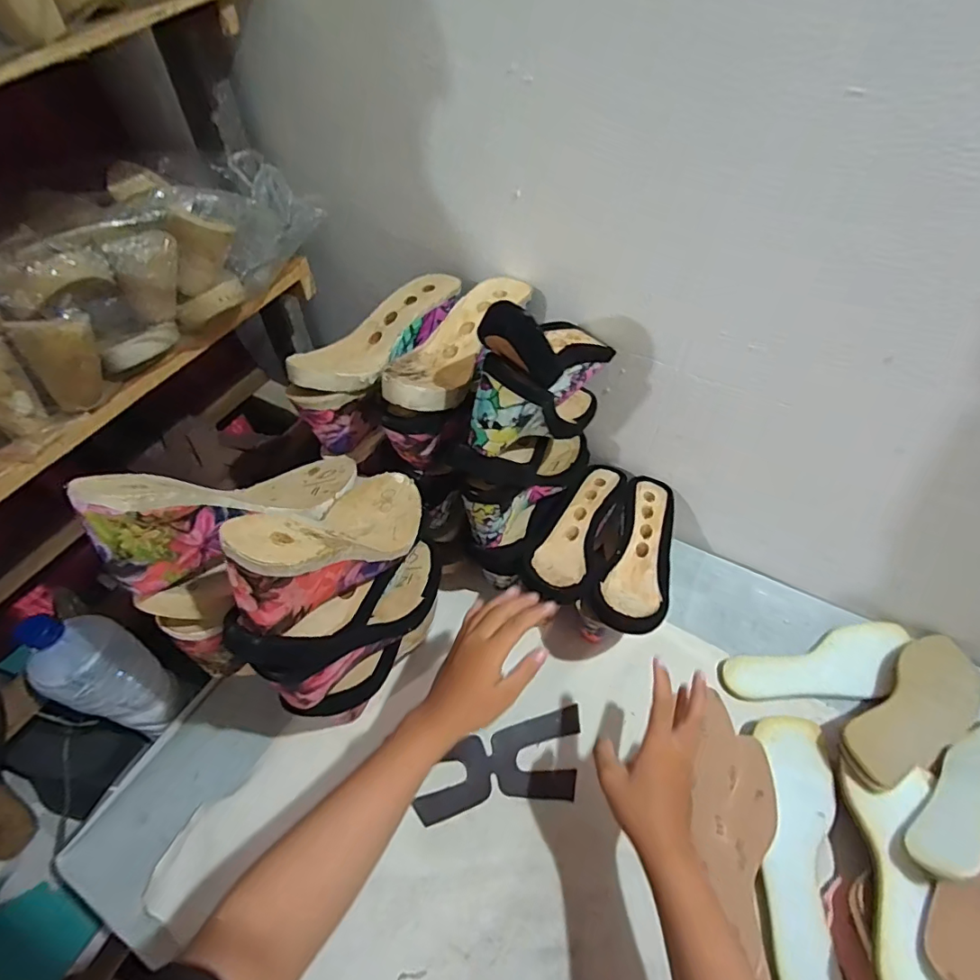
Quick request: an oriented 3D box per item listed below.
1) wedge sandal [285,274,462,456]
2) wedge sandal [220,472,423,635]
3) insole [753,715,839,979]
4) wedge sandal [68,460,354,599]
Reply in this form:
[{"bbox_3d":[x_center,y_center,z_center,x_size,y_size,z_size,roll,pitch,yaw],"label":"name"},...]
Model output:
[{"bbox_3d":[-0.121,-0.149,0.583,0.084,0.097,0.234,32,59,24],"label":"wedge sandal"},{"bbox_3d":[-0.127,0.052,0.442,0.079,0.091,0.236,12,13,11],"label":"wedge sandal"},{"bbox_3d":[0.307,0.344,0.512,0.069,0.015,0.229,8,56,10],"label":"insole"},{"bbox_3d":[-0.218,0.023,0.460,0.087,0.089,0.251,21,17,17],"label":"wedge sandal"}]

